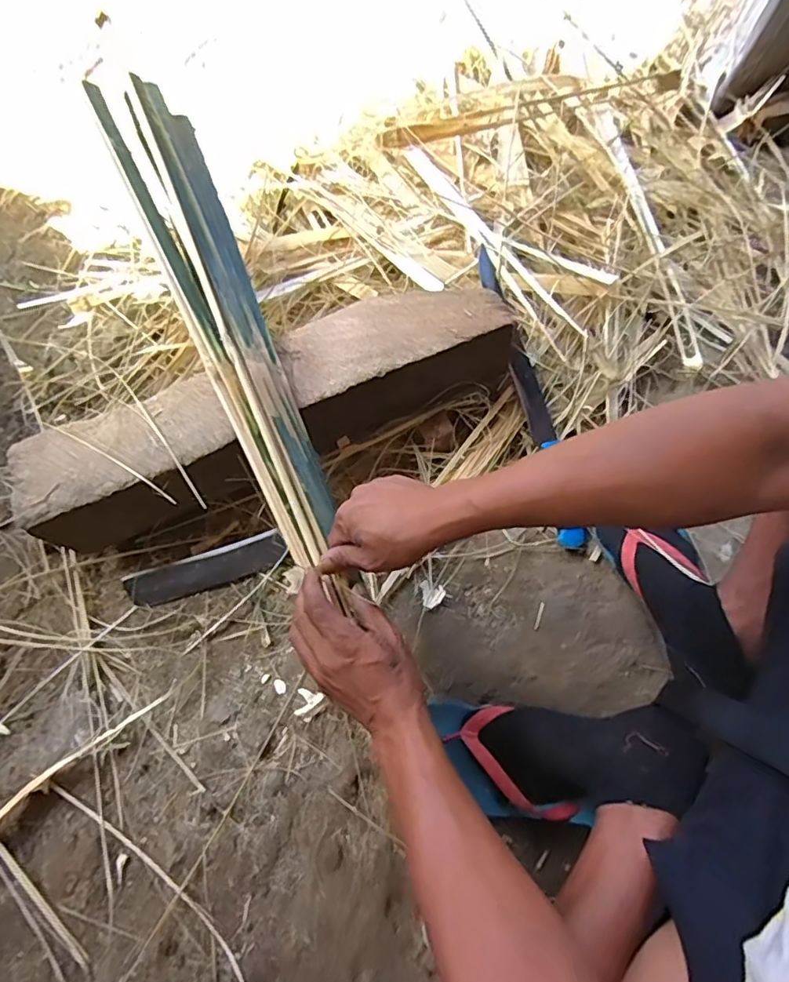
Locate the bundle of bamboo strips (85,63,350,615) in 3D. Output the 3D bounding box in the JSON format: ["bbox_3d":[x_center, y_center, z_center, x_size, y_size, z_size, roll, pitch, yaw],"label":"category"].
[{"bbox_3d":[-0.182,-0.191,0.603,0.093,0.057,0.629,-23,79,-7],"label":"bundle of bamboo strips"}]

